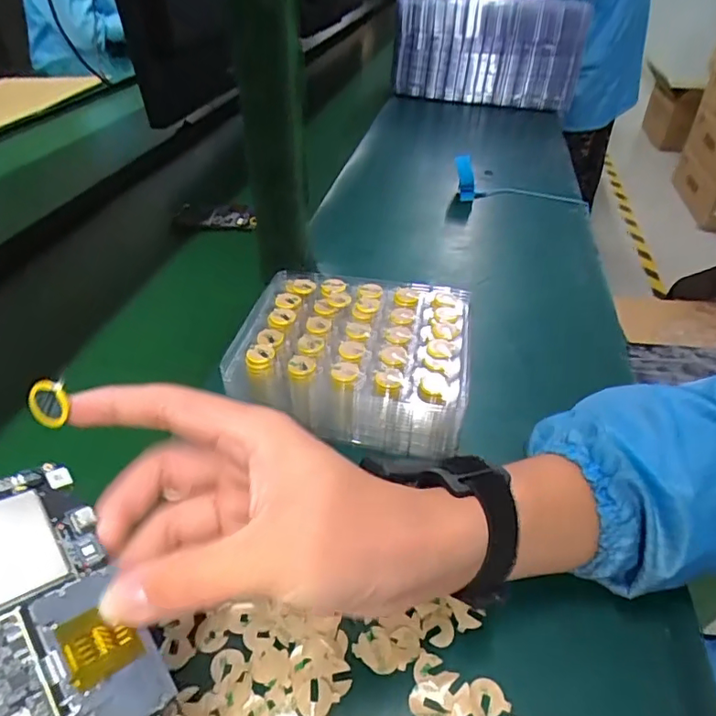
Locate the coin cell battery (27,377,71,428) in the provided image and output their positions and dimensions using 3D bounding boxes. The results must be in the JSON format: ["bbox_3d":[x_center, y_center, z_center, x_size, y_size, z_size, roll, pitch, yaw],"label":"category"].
[{"bbox_3d":[-0.136,0.019,0.232,0.019,0.022,0.004,13,18,13],"label":"coin cell battery"}]

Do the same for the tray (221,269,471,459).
[{"bbox_3d":[-0.001,-0.005,0.420,0.178,0.055,0.146,7,40,8],"label":"tray"}]

